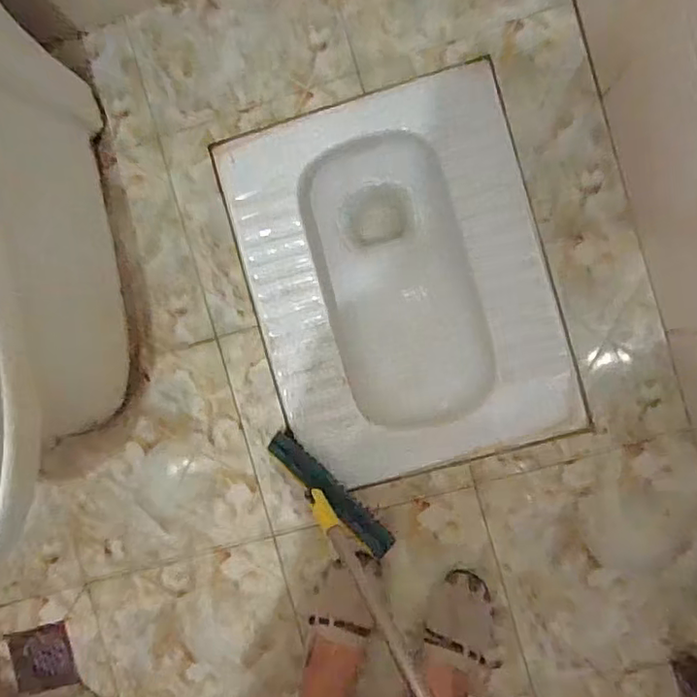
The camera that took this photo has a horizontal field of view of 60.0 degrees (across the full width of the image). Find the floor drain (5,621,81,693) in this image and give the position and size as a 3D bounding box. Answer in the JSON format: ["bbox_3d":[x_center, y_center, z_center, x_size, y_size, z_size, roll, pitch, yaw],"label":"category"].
[{"bbox_3d":[-0.458,0.464,0.904,0.090,0.019,0.095,-10,90,5],"label":"floor drain"}]

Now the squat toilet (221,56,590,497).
[{"bbox_3d":[0.074,-0.092,0.921,0.397,0.156,0.518,-15,91,6],"label":"squat toilet"}]

